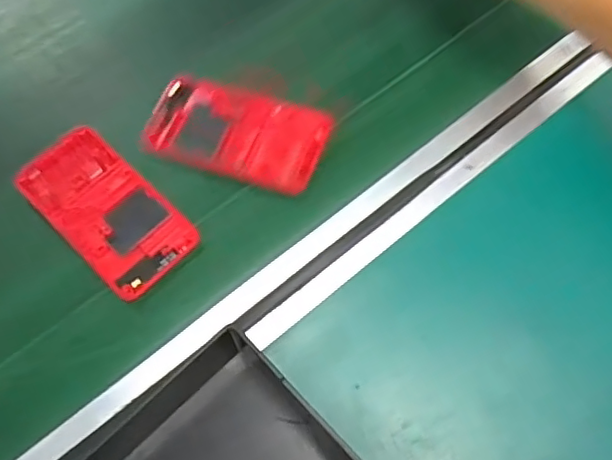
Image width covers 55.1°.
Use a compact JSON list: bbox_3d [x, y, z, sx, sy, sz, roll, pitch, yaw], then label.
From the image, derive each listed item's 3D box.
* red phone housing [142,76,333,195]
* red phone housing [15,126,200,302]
[{"bbox_3d":[-0.047,-0.067,0.400,0.121,0.011,0.069,17,68,11],"label":"red phone housing"},{"bbox_3d":[-0.131,-0.015,0.380,0.123,0.009,0.061,41,74,18],"label":"red phone housing"}]

